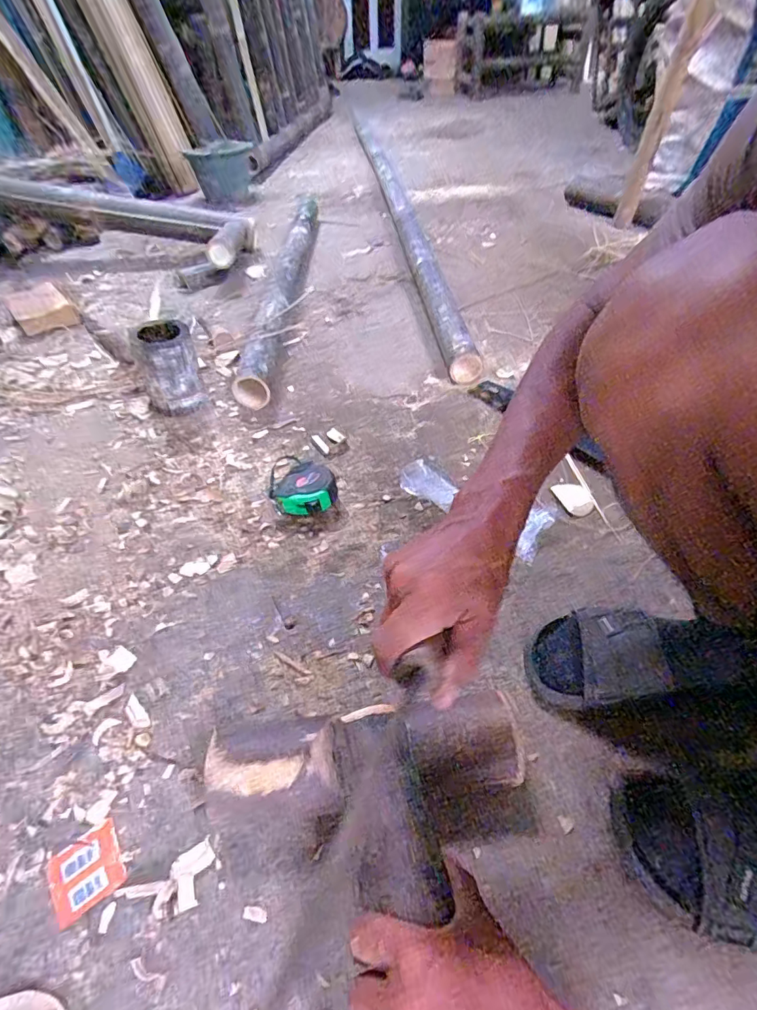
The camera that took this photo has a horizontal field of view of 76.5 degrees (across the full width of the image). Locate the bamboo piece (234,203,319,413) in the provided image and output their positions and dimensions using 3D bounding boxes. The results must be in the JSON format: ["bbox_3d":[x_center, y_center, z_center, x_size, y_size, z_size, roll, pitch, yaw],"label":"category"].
[{"bbox_3d":[-0.221,-0.562,1.205,0.078,0.093,1.028,1,46,1],"label":"bamboo piece"}]

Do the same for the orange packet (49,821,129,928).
[{"bbox_3d":[-0.249,0.311,0.409,0.054,0.004,0.057,-29,53,-25],"label":"orange packet"}]

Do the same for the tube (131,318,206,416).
[{"bbox_3d":[-0.364,-0.241,0.841,0.095,0.148,0.086,-21,50,-19],"label":"tube"}]

